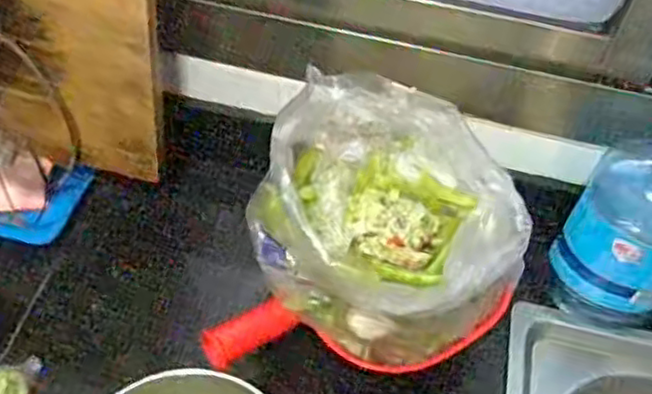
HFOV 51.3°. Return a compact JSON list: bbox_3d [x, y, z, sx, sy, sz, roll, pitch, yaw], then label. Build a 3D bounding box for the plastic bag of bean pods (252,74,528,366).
[{"bbox_3d":[0.050,0.024,0.568,0.214,0.143,0.176,24,54,12],"label":"plastic bag of bean pods"}]

